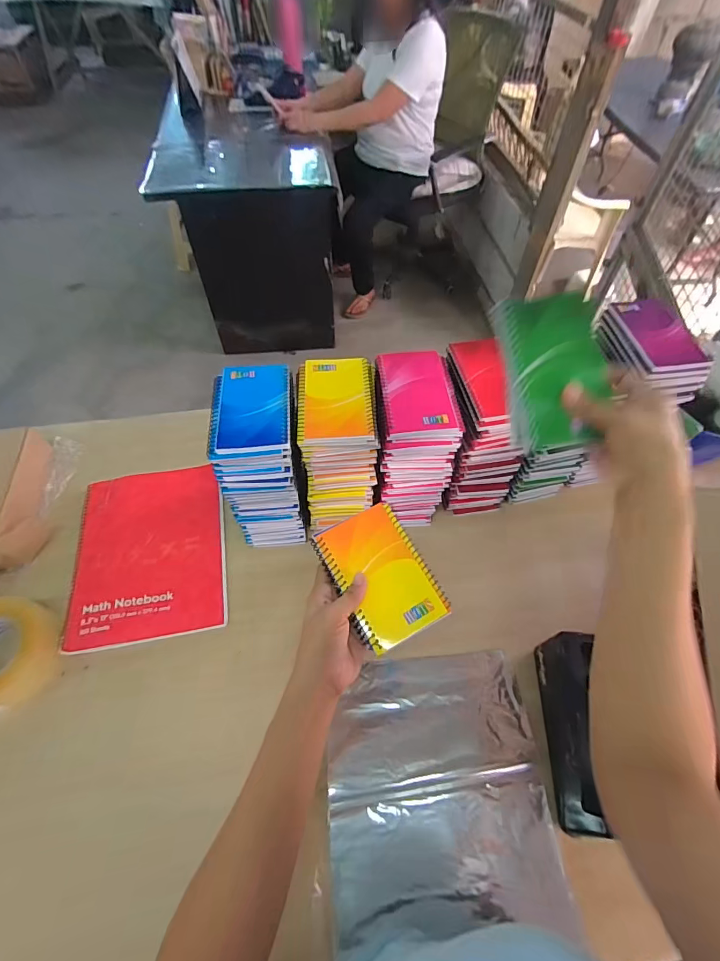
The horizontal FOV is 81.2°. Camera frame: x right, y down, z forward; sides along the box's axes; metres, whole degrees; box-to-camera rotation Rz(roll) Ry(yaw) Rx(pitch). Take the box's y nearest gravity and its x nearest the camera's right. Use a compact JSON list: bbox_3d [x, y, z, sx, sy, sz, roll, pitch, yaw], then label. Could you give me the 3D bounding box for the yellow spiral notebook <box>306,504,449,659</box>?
[{"bbox_3d":[0.021,0.094,0.426,0.092,0.015,0.130,-26,72,-14],"label":"yellow spiral notebook"}]

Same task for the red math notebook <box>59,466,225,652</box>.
[{"bbox_3d":[-0.319,0.102,0.641,0.213,0.017,0.269,-9,59,-7],"label":"red math notebook"}]

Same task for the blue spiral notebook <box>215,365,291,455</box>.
[{"bbox_3d":[-0.125,-0.090,0.501,0.082,0.009,0.130,-5,57,-4],"label":"blue spiral notebook"}]

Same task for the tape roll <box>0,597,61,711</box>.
[{"bbox_3d":[-0.466,0.223,0.546,0.133,0.058,0.125,0,57,0],"label":"tape roll"}]

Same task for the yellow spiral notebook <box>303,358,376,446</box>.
[{"bbox_3d":[-0.026,-0.101,0.512,0.081,0.011,0.130,-2,57,-1],"label":"yellow spiral notebook"}]

